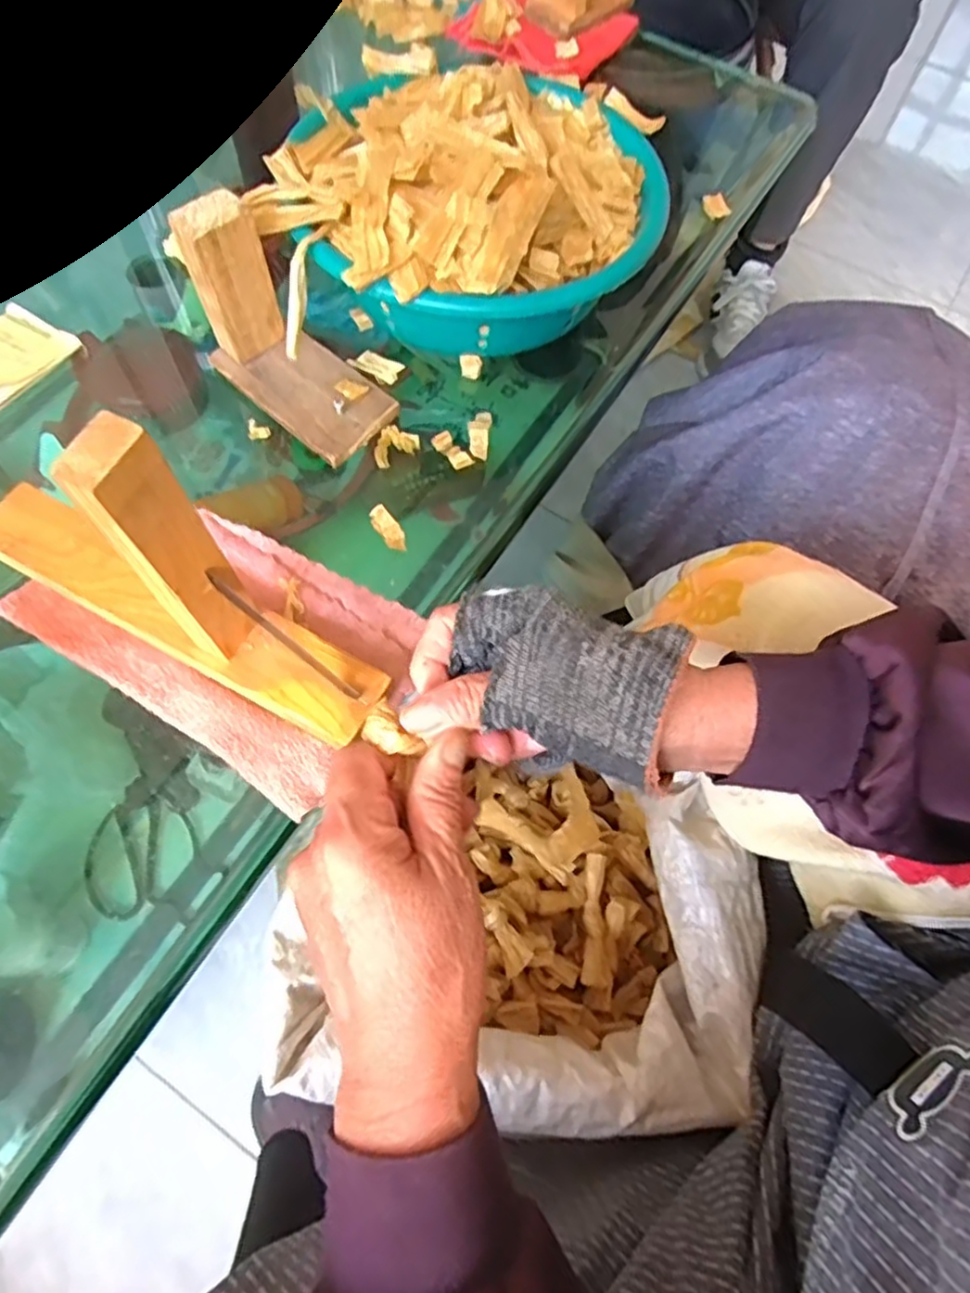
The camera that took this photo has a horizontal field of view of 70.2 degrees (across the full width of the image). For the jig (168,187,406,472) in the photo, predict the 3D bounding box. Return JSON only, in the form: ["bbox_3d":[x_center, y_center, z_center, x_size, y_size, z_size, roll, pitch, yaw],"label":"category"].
[{"bbox_3d":[-0.123,-0.201,0.439,0.133,0.099,0.065,40,69,14],"label":"jig"}]

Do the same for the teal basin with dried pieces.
[{"bbox_3d":[-0.011,-0.313,0.483,0.256,0.087,0.237,1,66,-3],"label":"teal basin with dried pieces"}]

